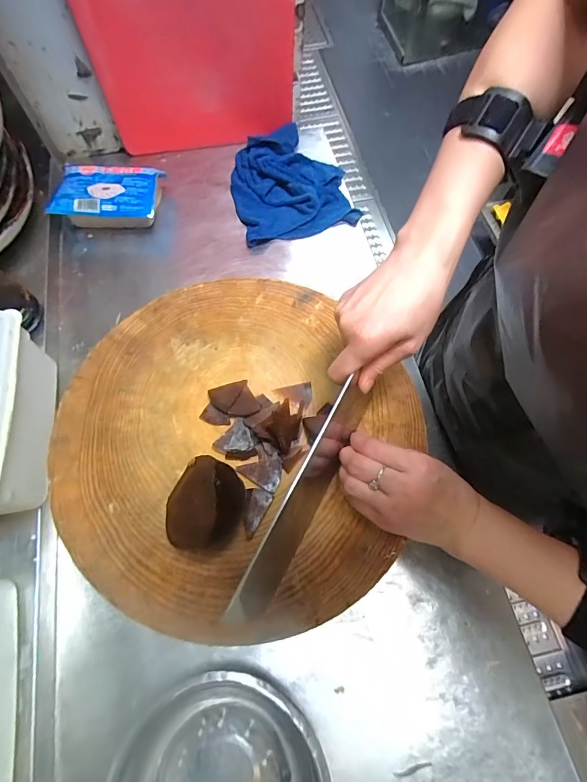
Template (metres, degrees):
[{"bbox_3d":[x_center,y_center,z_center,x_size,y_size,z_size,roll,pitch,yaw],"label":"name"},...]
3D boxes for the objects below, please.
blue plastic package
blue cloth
[{"bbox_3d":[-0.280,-0.295,0.595,0.145,0.053,0.096,0,68,-1],"label":"blue plastic package"},{"bbox_3d":[-0.008,-0.345,0.634,0.188,0.040,0.199,-16,69,-7],"label":"blue cloth"}]

